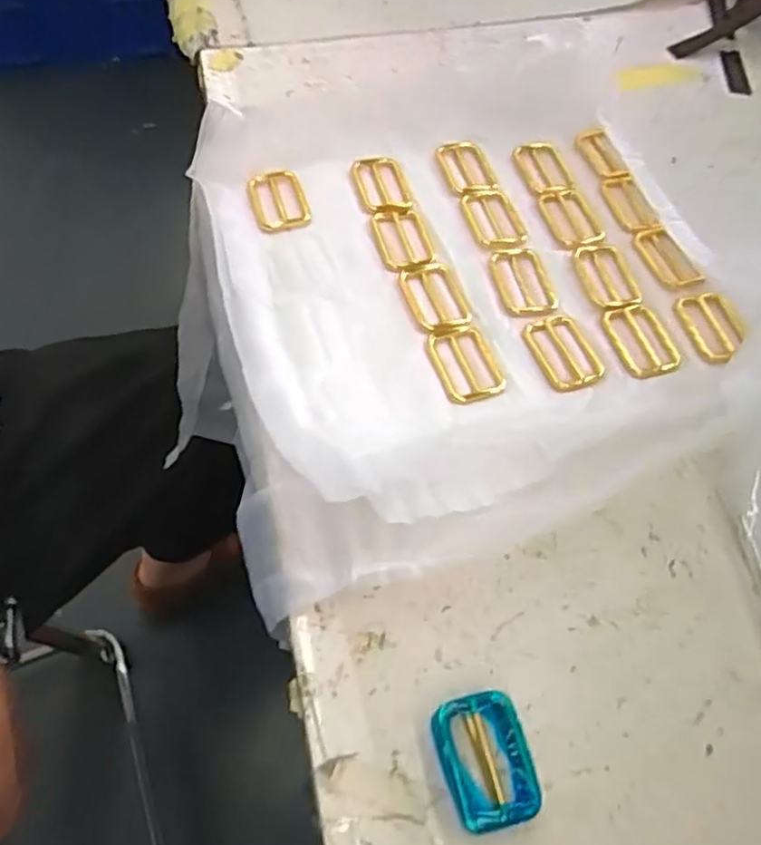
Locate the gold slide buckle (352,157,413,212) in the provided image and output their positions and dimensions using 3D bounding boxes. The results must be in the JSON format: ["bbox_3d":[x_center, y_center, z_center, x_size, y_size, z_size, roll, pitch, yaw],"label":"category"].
[{"bbox_3d":[0.002,-0.146,0.407,0.031,0.004,0.049,-11,61,-11],"label":"gold slide buckle"}]

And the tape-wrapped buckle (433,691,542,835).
[{"bbox_3d":[0.039,0.125,0.248,0.031,0.013,0.044,-14,61,-12],"label":"tape-wrapped buckle"}]

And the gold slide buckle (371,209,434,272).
[{"bbox_3d":[0.013,-0.105,0.384,0.031,0.004,0.045,-9,60,-10],"label":"gold slide buckle"}]

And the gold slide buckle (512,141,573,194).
[{"bbox_3d":[0.104,-0.162,0.423,0.028,0.004,0.047,-15,62,-13],"label":"gold slide buckle"}]

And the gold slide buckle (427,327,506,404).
[{"bbox_3d":[0.044,-0.030,0.343,0.032,0.004,0.045,-15,62,-13],"label":"gold slide buckle"}]

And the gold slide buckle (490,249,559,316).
[{"bbox_3d":[0.080,-0.078,0.372,0.032,0.004,0.046,-5,60,-7],"label":"gold slide buckle"}]

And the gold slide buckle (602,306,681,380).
[{"bbox_3d":[0.141,-0.043,0.356,0.034,0.006,0.046,-9,61,-10],"label":"gold slide buckle"}]

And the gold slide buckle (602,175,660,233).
[{"bbox_3d":[0.152,-0.135,0.411,0.022,0.007,0.048,-5,60,-8],"label":"gold slide buckle"}]

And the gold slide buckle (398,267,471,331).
[{"bbox_3d":[0.030,-0.068,0.363,0.029,0.004,0.043,-15,62,-13],"label":"gold slide buckle"}]

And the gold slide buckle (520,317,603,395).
[{"bbox_3d":[0.096,-0.036,0.350,0.034,0.004,0.044,-16,62,-14],"label":"gold slide buckle"}]

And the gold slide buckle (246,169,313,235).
[{"bbox_3d":[-0.060,-0.131,0.395,0.033,0.006,0.049,-10,61,-10],"label":"gold slide buckle"}]

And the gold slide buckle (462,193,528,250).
[{"bbox_3d":[0.067,-0.120,0.396,0.030,0.005,0.047,-13,61,-12],"label":"gold slide buckle"}]

